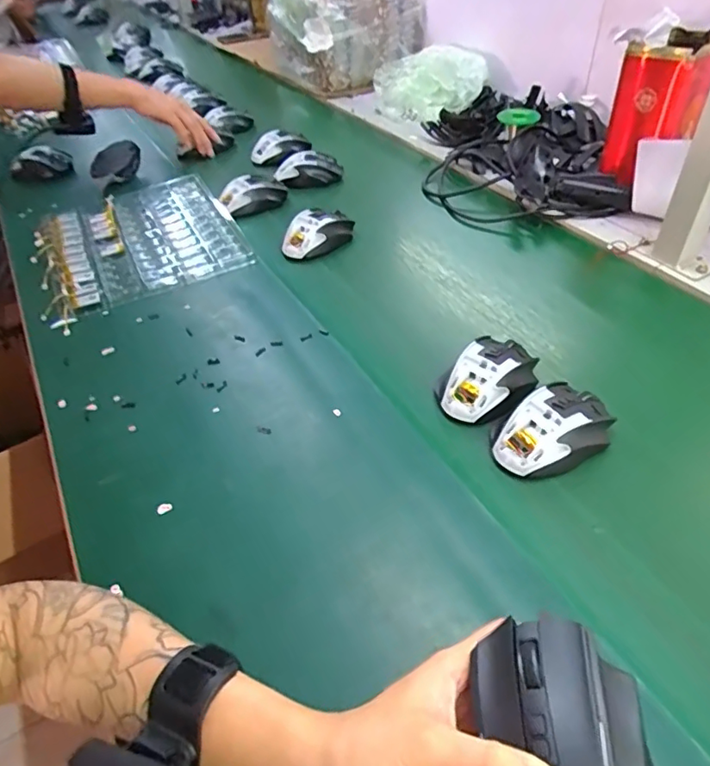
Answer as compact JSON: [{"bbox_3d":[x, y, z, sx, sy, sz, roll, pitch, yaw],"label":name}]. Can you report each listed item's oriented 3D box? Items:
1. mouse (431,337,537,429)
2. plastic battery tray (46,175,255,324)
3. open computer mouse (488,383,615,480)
[{"bbox_3d":[0.131,-0.005,0.532,0.081,0.038,0.107,31,54,31],"label":"mouse"},{"bbox_3d":[-0.307,-0.213,0.793,0.241,0.030,0.310,-22,47,-17],"label":"plastic battery tray"},{"bbox_3d":[0.175,0.037,0.482,0.114,0.035,0.077,-25,47,-20],"label":"open computer mouse"}]

